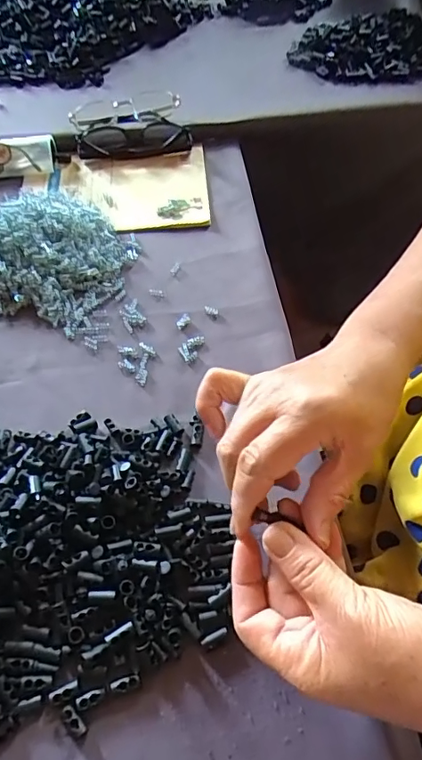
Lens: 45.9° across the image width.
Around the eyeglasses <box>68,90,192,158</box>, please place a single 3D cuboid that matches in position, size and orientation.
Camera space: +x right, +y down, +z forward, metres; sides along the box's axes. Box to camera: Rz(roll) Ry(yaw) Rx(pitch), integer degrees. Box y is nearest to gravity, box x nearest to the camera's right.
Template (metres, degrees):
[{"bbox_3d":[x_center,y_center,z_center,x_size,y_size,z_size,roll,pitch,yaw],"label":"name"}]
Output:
[{"bbox_3d":[-0.096,-0.302,0.588,0.136,0.037,0.078,-7,58,-2],"label":"eyeglasses"}]

